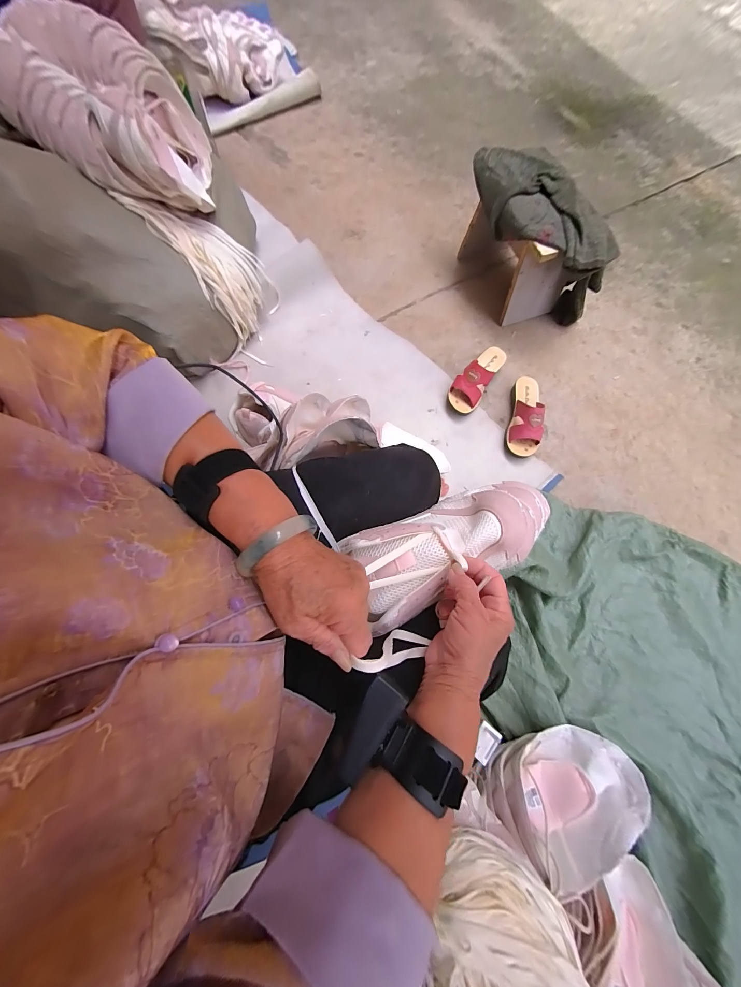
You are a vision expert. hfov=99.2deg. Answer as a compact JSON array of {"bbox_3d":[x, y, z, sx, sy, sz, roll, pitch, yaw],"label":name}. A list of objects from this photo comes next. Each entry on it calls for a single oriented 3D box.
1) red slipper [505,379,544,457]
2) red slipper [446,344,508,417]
[{"bbox_3d":[0.409,-0.205,0.815,0.080,0.080,0.222,14,76,3],"label":"red slipper"},{"bbox_3d":[0.287,-0.317,0.847,0.081,0.079,0.217,33,77,8],"label":"red slipper"}]

